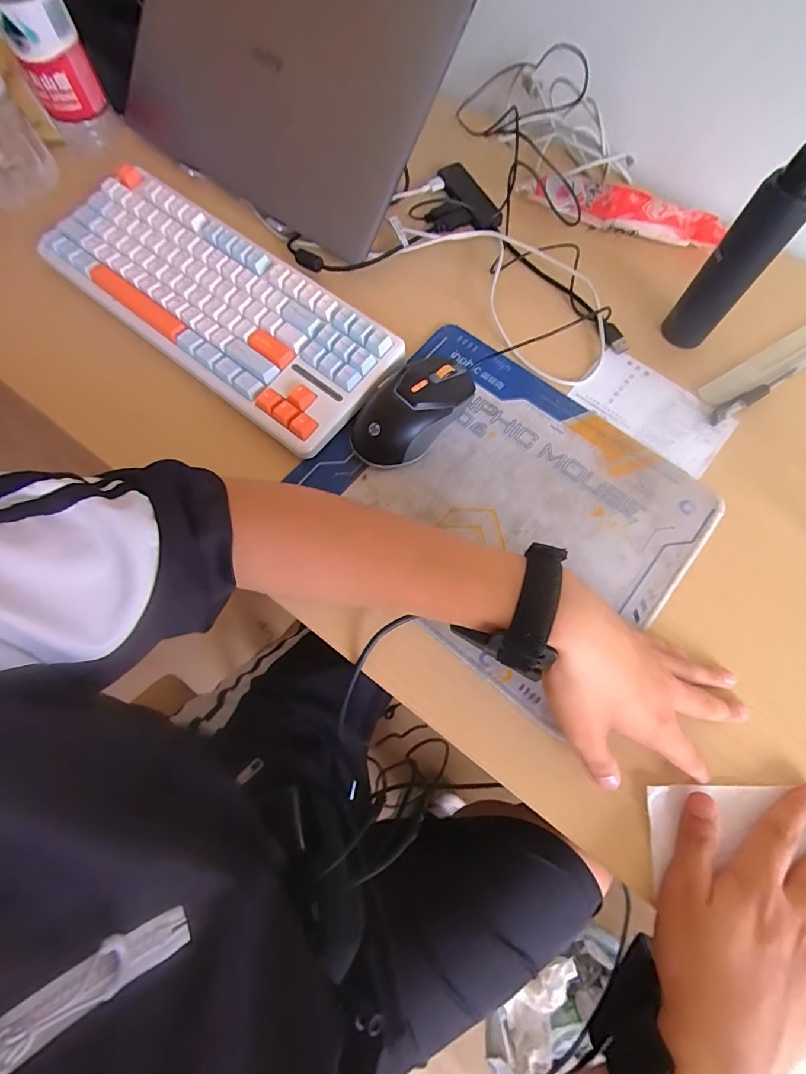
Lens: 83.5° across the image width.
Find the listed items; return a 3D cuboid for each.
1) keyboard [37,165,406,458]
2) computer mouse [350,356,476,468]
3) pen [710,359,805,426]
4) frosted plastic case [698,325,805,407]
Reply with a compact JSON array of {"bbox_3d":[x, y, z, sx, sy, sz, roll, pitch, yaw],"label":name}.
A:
[{"bbox_3d":[-0.176,-0.217,0.411,0.357,0.031,0.123,37,73,11],"label":"keyboard"},{"bbox_3d":[0.007,-0.110,0.381,0.064,0.037,0.115,39,73,12],"label":"computer mouse"},{"bbox_3d":[0.337,-0.139,0.413,0.148,0.005,0.013,-28,73,-11],"label":"pen"},{"bbox_3d":[0.342,-0.162,0.422,0.160,0.007,0.027,-30,74,-12],"label":"frosted plastic case"}]

